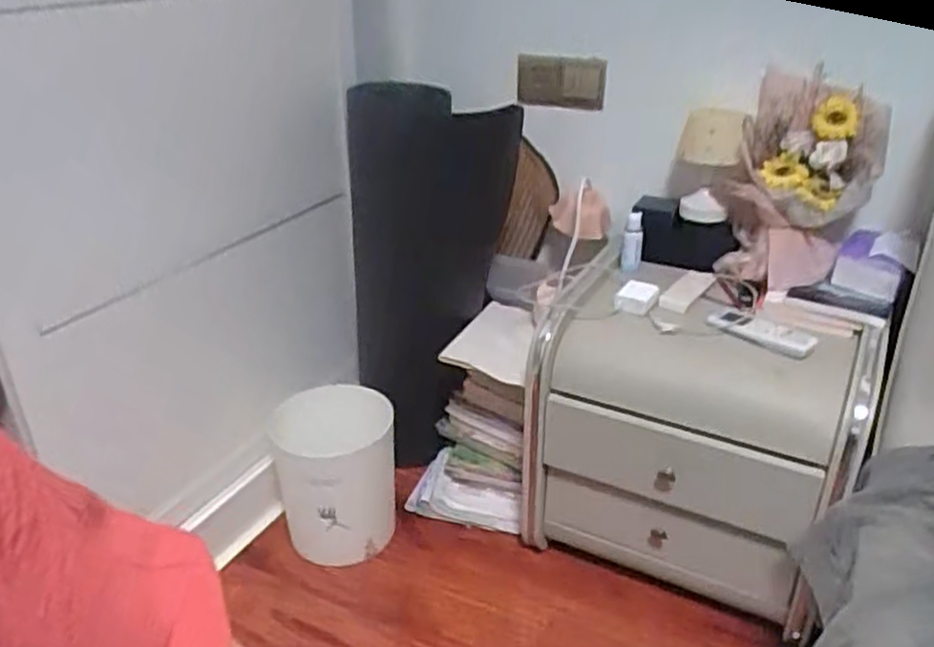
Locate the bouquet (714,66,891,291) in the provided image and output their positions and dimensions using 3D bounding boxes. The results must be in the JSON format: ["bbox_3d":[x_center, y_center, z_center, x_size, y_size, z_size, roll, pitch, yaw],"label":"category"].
[{"bbox_3d":[0.520,-0.223,1.191,0.212,0.300,0.156,12,30,22],"label":"bouquet"}]

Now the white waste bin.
[{"bbox_3d":[-0.234,0.273,1.377,0.210,0.269,0.207,-3,28,-5],"label":"white waste bin"}]

